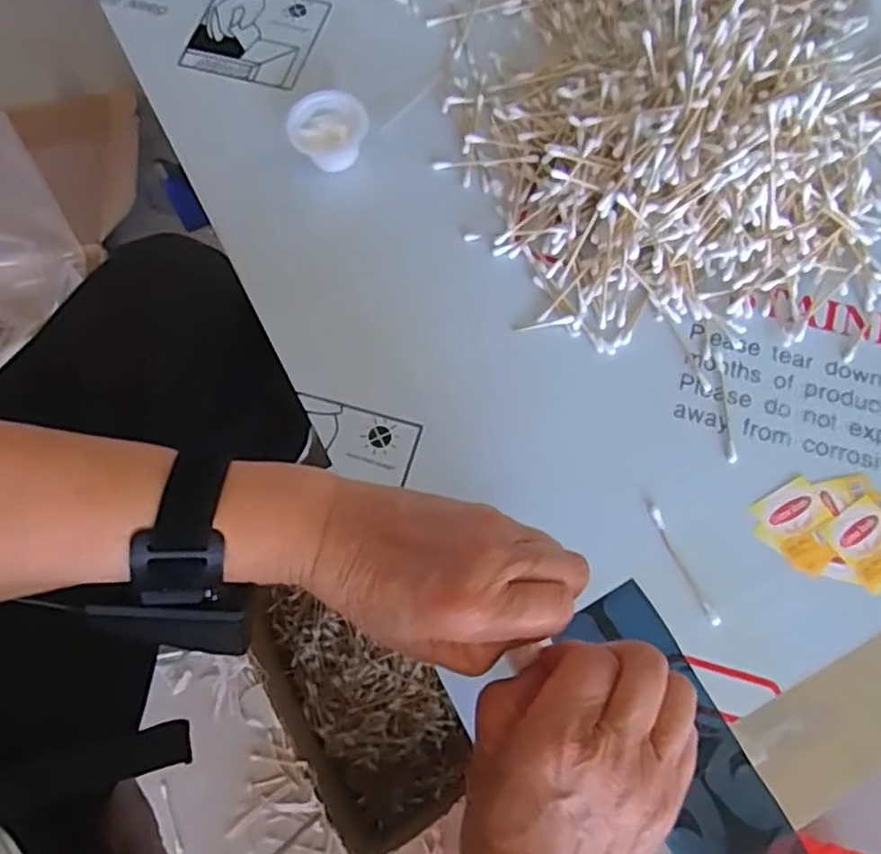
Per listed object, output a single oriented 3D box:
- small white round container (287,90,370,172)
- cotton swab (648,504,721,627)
[{"bbox_3d":[-0.079,-0.207,0.491,0.050,0.023,0.049,0,72,1],"label":"small white round container"},{"bbox_3d":[0.140,0.079,0.405,0.007,0.004,0.074,-24,74,-6],"label":"cotton swab"}]

